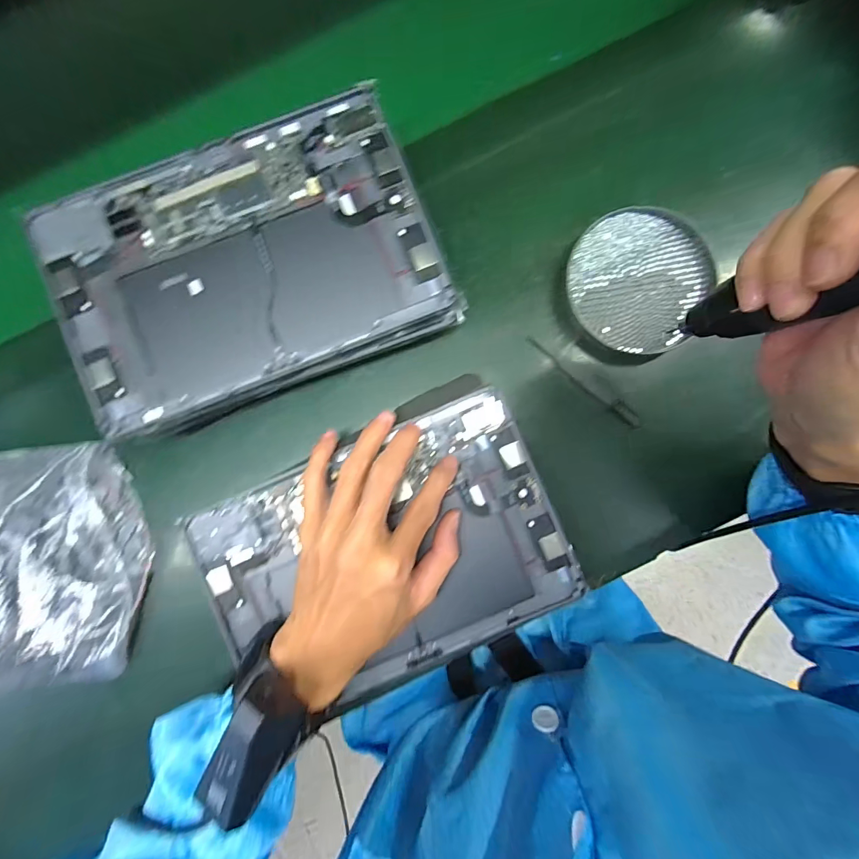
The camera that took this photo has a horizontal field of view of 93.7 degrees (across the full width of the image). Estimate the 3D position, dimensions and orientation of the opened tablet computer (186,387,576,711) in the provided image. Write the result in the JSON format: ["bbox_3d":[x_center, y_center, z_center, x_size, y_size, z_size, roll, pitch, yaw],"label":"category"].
[{"bbox_3d":[-0.033,0.094,0.297,0.252,0.015,0.163,-23,85,-2],"label":"opened tablet computer"}]

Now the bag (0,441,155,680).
[{"bbox_3d":[-0.356,0.105,0.308,0.262,0.030,0.172,-2,85,1],"label":"bag"}]

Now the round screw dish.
[{"bbox_3d":[0.164,-0.114,0.316,0.113,0.017,0.110,0,85,1],"label":"round screw dish"}]

